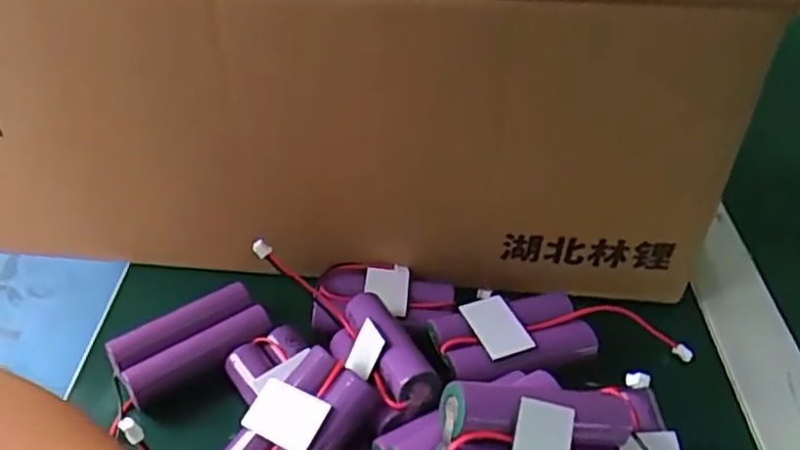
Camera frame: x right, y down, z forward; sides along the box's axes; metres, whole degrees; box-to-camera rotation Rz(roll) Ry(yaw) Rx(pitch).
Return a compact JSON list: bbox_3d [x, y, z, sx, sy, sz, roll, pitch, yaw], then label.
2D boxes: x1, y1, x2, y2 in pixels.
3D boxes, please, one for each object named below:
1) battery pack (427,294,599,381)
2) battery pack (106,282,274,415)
[{"bbox_3d":[0.049,0.045,0.287,0.068,0.015,0.035,-8,43,-16],"label":"battery pack"},{"bbox_3d":[-0.093,0.052,0.303,0.063,0.015,0.033,-21,48,-28],"label":"battery pack"}]

